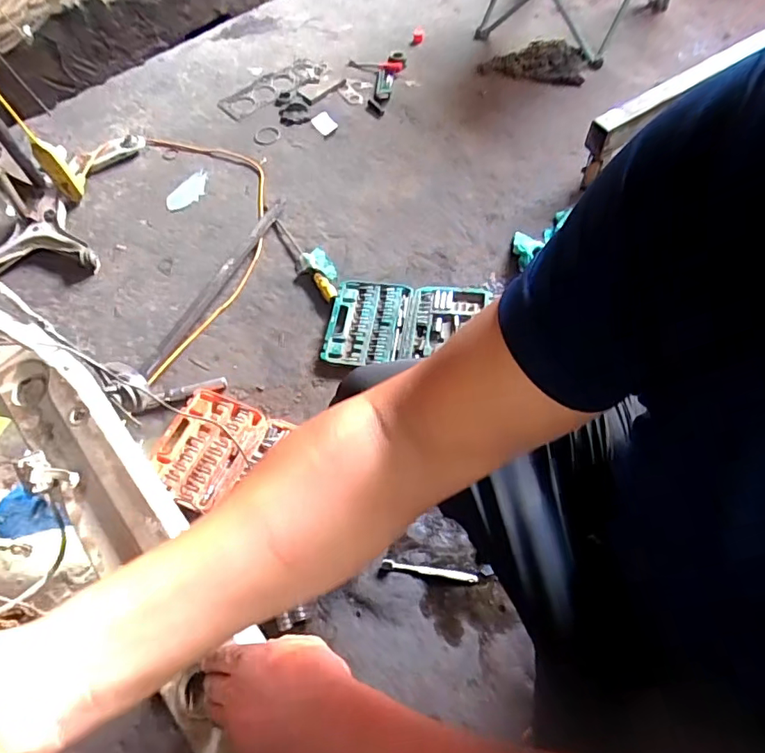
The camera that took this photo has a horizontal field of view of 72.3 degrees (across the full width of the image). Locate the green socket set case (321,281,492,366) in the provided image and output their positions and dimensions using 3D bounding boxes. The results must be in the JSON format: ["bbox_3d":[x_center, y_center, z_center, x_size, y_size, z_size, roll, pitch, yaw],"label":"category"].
[{"bbox_3d":[0.054,-0.129,1.292,0.381,0.033,0.240,4,60,7],"label":"green socket set case"}]

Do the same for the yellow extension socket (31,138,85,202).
[{"bbox_3d":[-0.984,-0.634,1.597,0.083,0.186,0.100,-35,63,-15],"label":"yellow extension socket"}]

